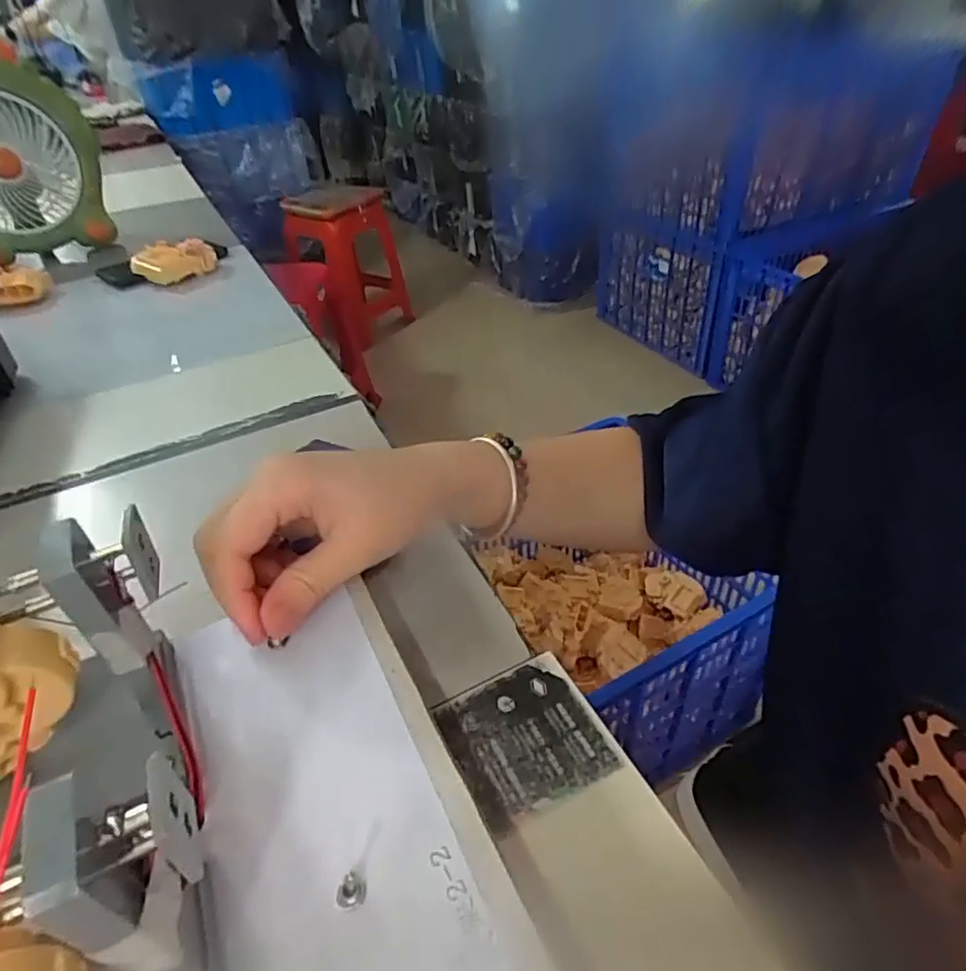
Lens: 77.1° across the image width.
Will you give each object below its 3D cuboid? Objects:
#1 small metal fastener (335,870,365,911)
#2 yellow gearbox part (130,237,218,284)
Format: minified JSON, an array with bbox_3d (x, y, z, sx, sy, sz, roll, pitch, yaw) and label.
[{"bbox_3d":[-0.041,0.124,0.185,0.009,0.006,0.009,-3,39,2],"label":"small metal fastener"},{"bbox_3d":[-0.416,-0.300,0.821,0.107,0.045,0.053,-21,42,-19],"label":"yellow gearbox part"}]

